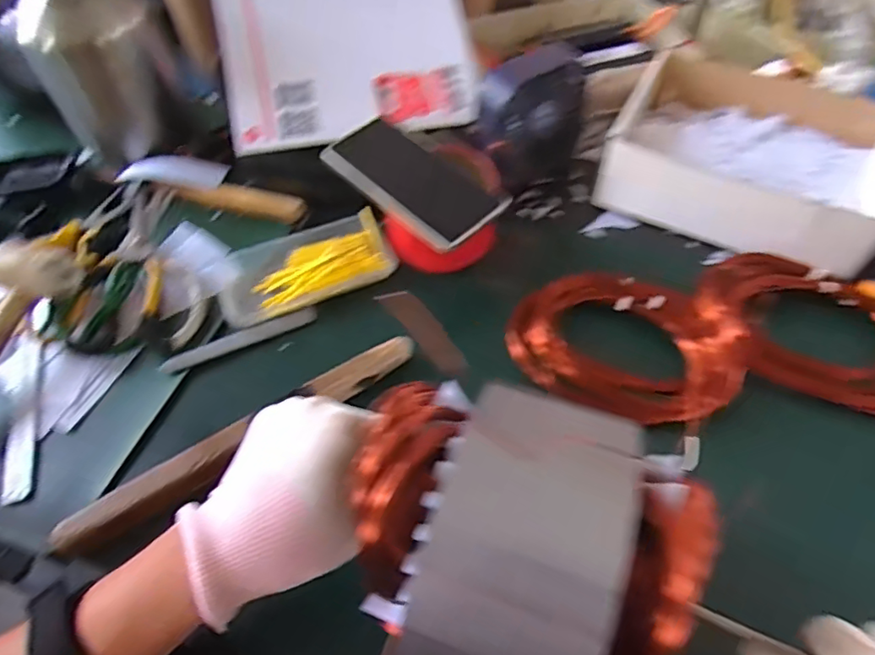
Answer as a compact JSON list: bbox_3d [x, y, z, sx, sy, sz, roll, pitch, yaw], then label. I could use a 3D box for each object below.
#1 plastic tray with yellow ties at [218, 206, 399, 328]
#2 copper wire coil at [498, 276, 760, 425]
[{"bbox_3d":[-0.123,-0.057,0.532,0.161,0.022,0.079,-23,58,-13],"label":"plastic tray with yellow ties"},{"bbox_3d":[0.159,0.009,0.483,0.184,0.032,0.142,28,62,20],"label":"copper wire coil"}]

